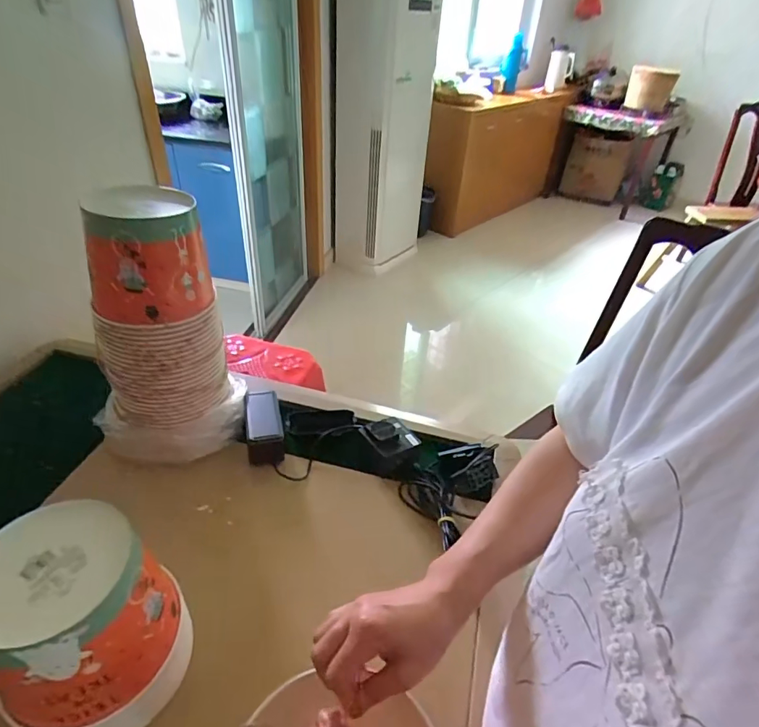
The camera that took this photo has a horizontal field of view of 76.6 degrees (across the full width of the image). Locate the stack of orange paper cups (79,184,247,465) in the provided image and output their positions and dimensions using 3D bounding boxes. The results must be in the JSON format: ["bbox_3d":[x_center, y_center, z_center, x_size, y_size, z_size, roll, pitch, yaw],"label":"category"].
[{"bbox_3d":[-0.309,-0.036,0.676,0.189,0.351,0.177,-2,37,-8],"label":"stack of orange paper cups"}]

